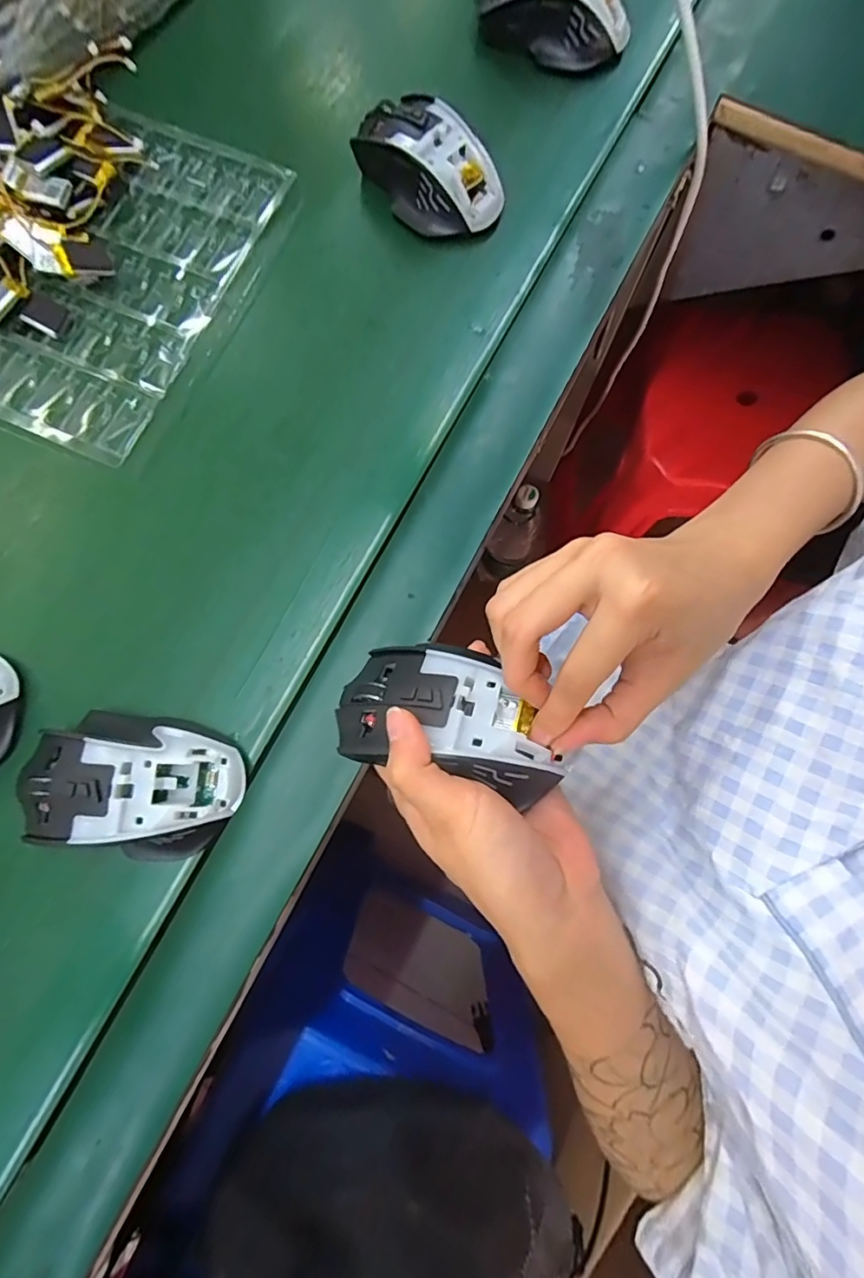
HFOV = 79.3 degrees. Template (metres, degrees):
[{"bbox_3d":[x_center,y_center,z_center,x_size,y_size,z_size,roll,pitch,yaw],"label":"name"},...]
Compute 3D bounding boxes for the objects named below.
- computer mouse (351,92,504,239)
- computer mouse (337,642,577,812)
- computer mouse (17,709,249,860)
[{"bbox_3d":[-0.004,-0.327,0.360,0.066,0.040,0.109,-40,80,-7],"label":"computer mouse"},{"bbox_3d":[0.012,0.036,0.247,0.112,0.040,0.063,14,58,2],"label":"computer mouse"},{"bbox_3d":[-0.161,0.077,0.280,0.106,0.037,0.068,8,78,3],"label":"computer mouse"}]

